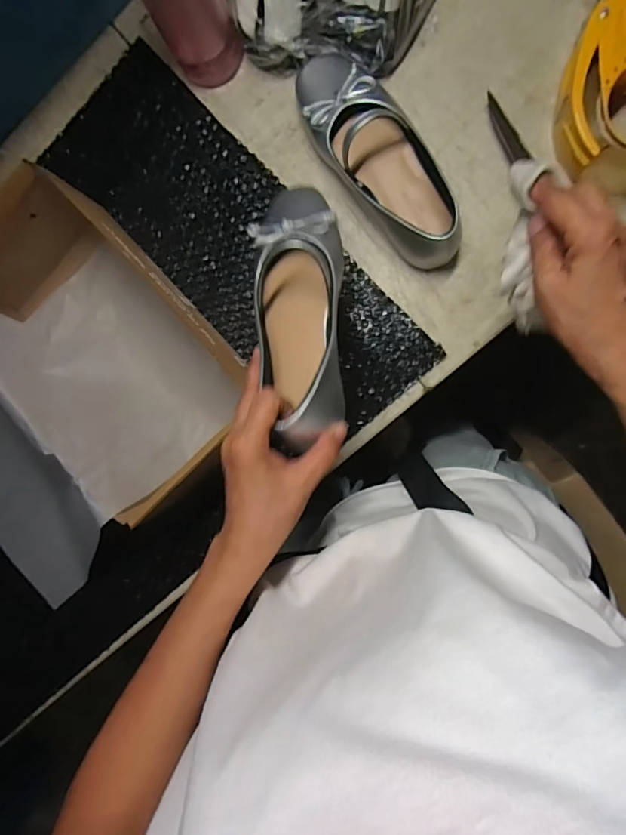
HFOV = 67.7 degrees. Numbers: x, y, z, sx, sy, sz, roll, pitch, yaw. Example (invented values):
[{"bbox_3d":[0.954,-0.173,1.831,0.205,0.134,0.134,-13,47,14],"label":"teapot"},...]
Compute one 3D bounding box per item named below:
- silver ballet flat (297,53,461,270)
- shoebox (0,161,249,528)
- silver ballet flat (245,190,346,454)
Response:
[{"bbox_3d":[0.064,-0.256,0.459,0.078,0.065,0.240,-33,88,9],"label":"silver ballet flat"},{"bbox_3d":[-0.211,-0.069,0.484,0.182,0.116,0.311,-44,86,8],"label":"shoebox"},{"bbox_3d":[-0.012,-0.088,0.389,0.079,0.051,0.242,-9,66,9],"label":"silver ballet flat"}]

